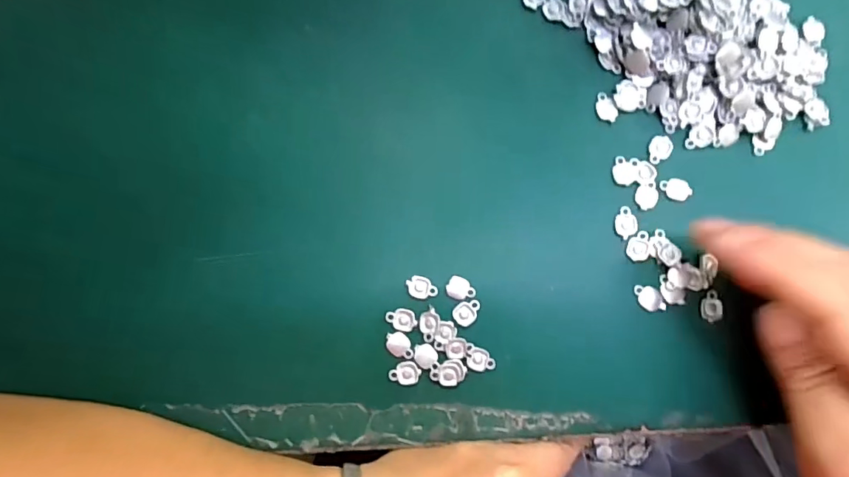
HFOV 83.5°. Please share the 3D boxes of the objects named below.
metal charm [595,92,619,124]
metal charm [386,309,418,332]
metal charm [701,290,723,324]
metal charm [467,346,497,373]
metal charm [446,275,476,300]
[{"bbox_3d":[0.086,-0.062,0.225,0.009,0.004,0.015,-24,84,-1],"label":"metal charm"},{"bbox_3d":[-0.010,0.037,0.217,0.014,0.004,0.010,4,84,2],"label":"metal charm"},{"bbox_3d":[0.129,0.030,0.213,0.009,0.004,0.014,0,84,1],"label":"metal charm"},{"bbox_3d":[0.026,0.055,0.213,0.012,0.004,0.010,24,85,3],"label":"metal charm"},{"bbox_3d":[0.017,0.023,0.217,0.013,0.004,0.010,22,85,3],"label":"metal charm"}]

